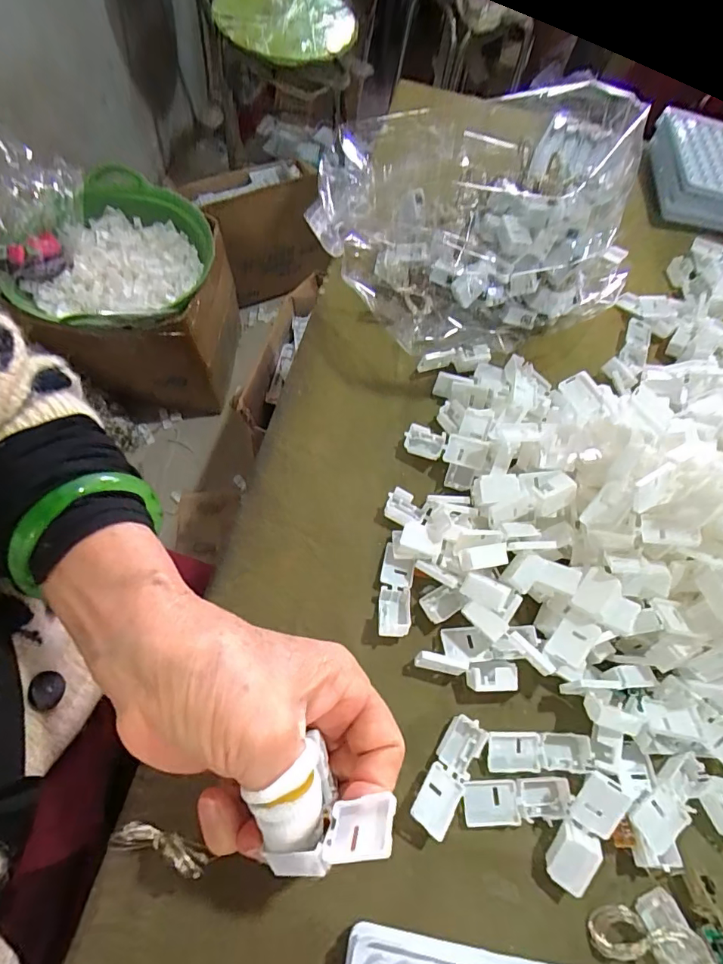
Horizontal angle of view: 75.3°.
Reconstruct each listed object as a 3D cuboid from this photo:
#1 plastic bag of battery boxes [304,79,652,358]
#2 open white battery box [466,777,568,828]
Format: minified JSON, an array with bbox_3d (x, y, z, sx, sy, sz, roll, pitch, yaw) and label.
[{"bbox_3d":[0.095,-0.219,0.370,0.254,0.106,0.211,-31,72,-19],"label":"plastic bag of battery boxes"},{"bbox_3d":[0.081,0.165,0.242,0.056,0.009,0.020,1,65,-6],"label":"open white battery box"}]

